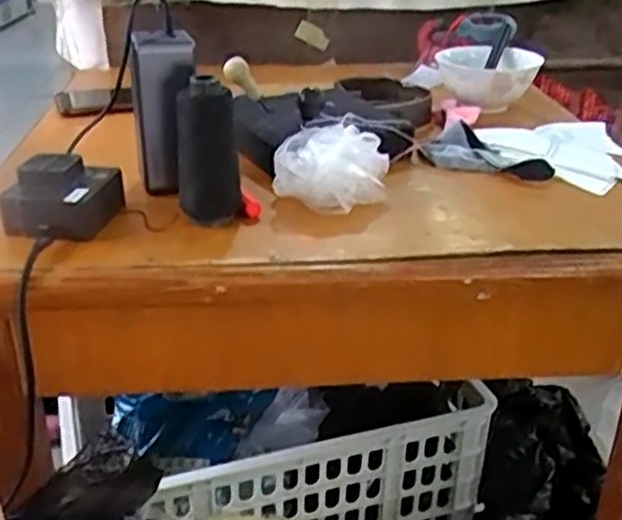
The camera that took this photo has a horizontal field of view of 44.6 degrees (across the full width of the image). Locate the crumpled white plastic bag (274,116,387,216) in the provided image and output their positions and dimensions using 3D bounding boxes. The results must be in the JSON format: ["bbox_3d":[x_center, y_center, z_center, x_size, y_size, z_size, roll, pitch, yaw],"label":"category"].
[{"bbox_3d":[0.013,-0.081,0.632,0.088,0.052,0.077,17,32,29],"label":"crumpled white plastic bag"}]

